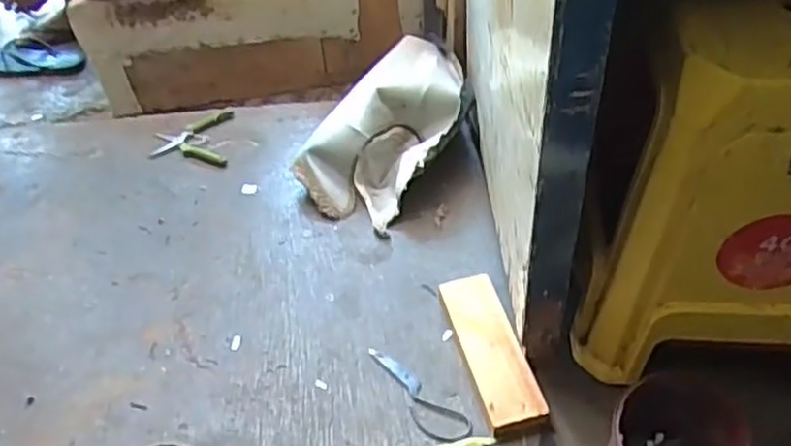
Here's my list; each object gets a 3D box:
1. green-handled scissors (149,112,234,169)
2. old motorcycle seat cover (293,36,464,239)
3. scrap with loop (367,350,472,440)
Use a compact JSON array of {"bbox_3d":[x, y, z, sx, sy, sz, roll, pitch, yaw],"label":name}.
[{"bbox_3d":[-0.392,-0.160,1.368,0.147,0.012,0.160,-6,47,-1],"label":"green-handled scissors"},{"bbox_3d":[0.000,-0.159,1.257,0.201,0.149,0.344,31,56,28],"label":"old motorcycle seat cover"},{"bbox_3d":[0.023,0.238,0.985,0.050,0.006,0.188,-37,55,-27],"label":"scrap with loop"}]

